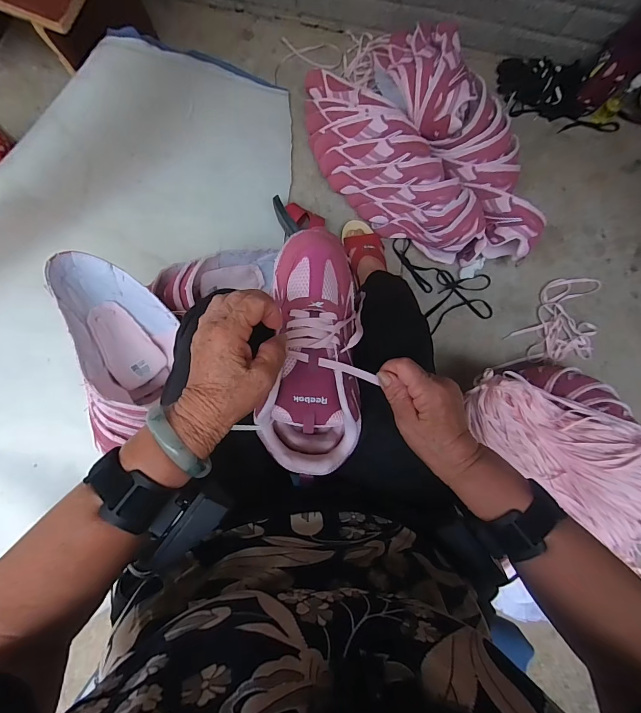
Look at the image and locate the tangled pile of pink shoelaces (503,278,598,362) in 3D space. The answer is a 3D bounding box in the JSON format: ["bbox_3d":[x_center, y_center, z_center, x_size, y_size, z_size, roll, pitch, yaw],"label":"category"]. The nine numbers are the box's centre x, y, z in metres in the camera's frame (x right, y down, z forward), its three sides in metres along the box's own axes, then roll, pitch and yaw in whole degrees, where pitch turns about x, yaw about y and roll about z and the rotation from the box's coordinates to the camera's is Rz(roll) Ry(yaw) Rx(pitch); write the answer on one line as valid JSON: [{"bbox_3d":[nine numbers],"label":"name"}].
[{"bbox_3d":[0.592,-0.083,0.852,0.179,0.025,0.233,38,86,0],"label":"tangled pile of pink shoelaces"}]

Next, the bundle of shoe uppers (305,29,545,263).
[{"bbox_3d":[0.209,-0.442,0.763,0.327,0.190,0.611,-37,89,-4],"label":"bundle of shoe uppers"}]

